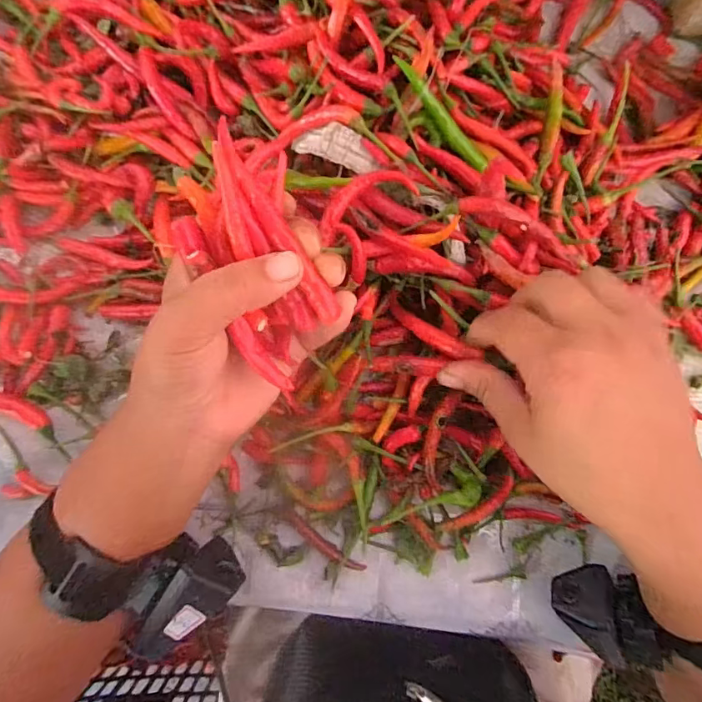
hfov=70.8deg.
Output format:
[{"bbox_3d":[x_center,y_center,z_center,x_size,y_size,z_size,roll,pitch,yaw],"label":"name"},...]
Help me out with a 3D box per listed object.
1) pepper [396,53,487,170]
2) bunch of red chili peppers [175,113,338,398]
[{"bbox_3d":[0.052,-0.133,0.280,0.011,0.008,0.076,-46,105,-8],"label":"pepper"},{"bbox_3d":[-0.043,-0.037,0.220,0.054,0.032,0.105,-18,110,-4],"label":"bunch of red chili peppers"}]

